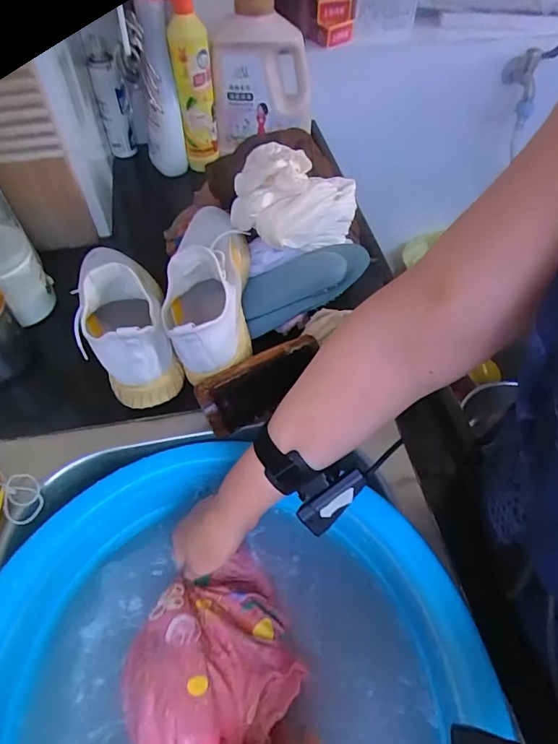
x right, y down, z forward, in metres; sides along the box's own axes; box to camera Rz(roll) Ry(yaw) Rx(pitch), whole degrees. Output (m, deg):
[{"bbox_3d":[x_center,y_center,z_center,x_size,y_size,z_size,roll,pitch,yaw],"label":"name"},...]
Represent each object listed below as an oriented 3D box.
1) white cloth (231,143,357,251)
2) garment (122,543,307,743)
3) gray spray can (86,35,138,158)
[{"bbox_3d":[0.018,-0.210,0.566,0.146,0.096,0.086,8,53,6],"label":"white cloth"},{"bbox_3d":[-0.065,0.268,0.421,0.155,0.050,0.158,-19,55,-14],"label":"garment"},{"bbox_3d":[-0.272,-0.438,0.753,0.046,0.165,0.047,-18,55,-13],"label":"gray spray can"}]

